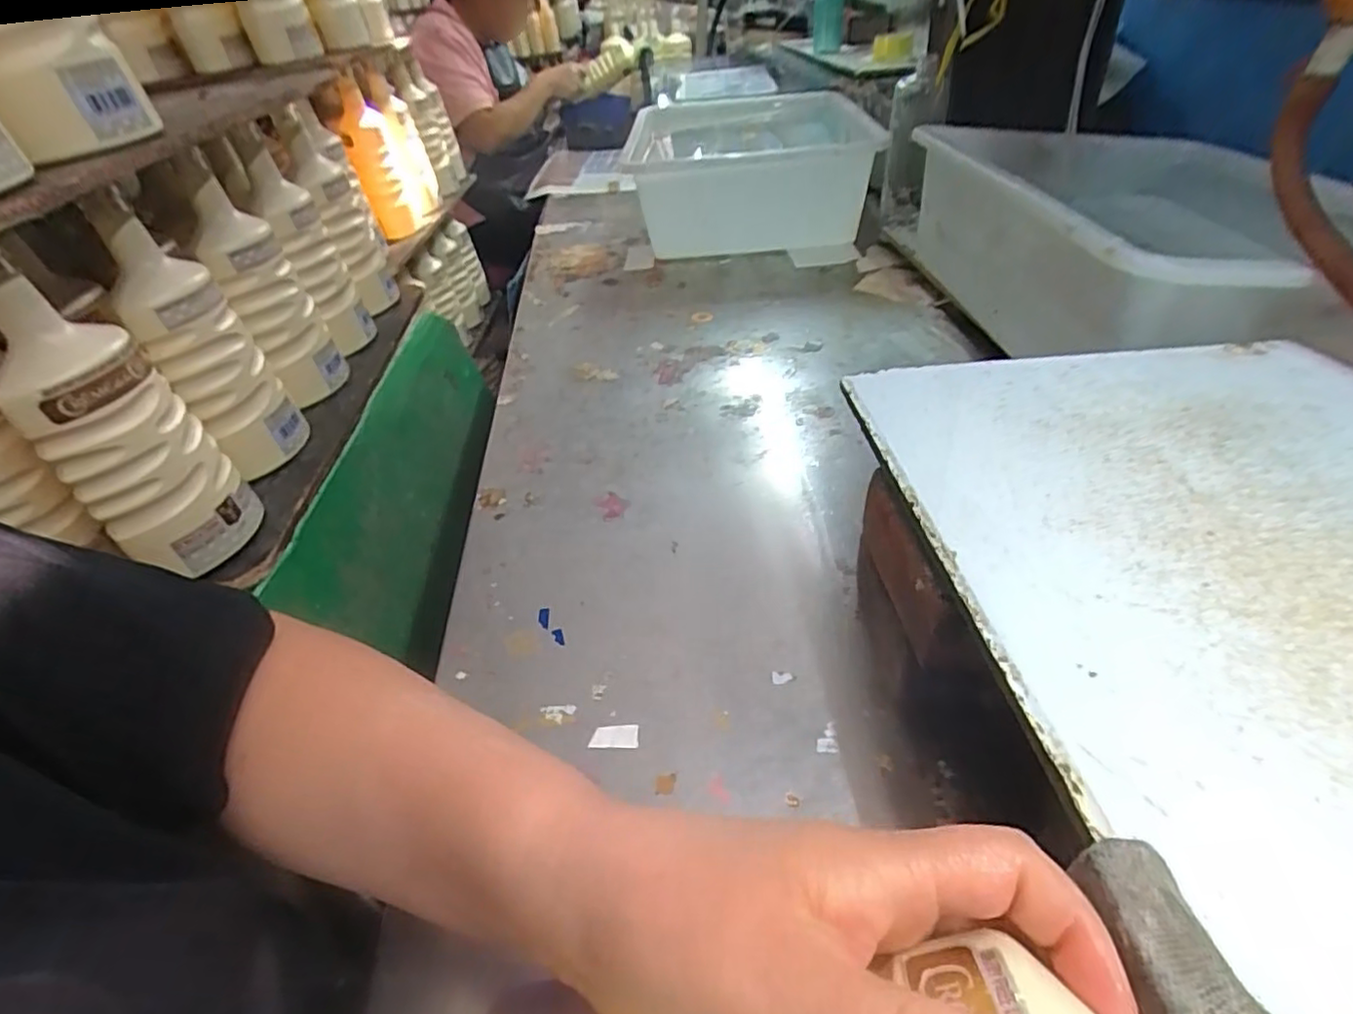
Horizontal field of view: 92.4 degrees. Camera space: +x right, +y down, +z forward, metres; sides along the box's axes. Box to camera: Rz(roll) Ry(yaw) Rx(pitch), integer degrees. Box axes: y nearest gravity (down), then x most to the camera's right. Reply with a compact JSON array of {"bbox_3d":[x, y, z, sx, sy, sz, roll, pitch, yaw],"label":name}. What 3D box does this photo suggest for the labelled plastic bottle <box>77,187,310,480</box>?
[{"bbox_3d":[-0.389,-0.125,0.536,0.065,0.211,0.065,-21,42,-13],"label":"labelled plastic bottle"}]

